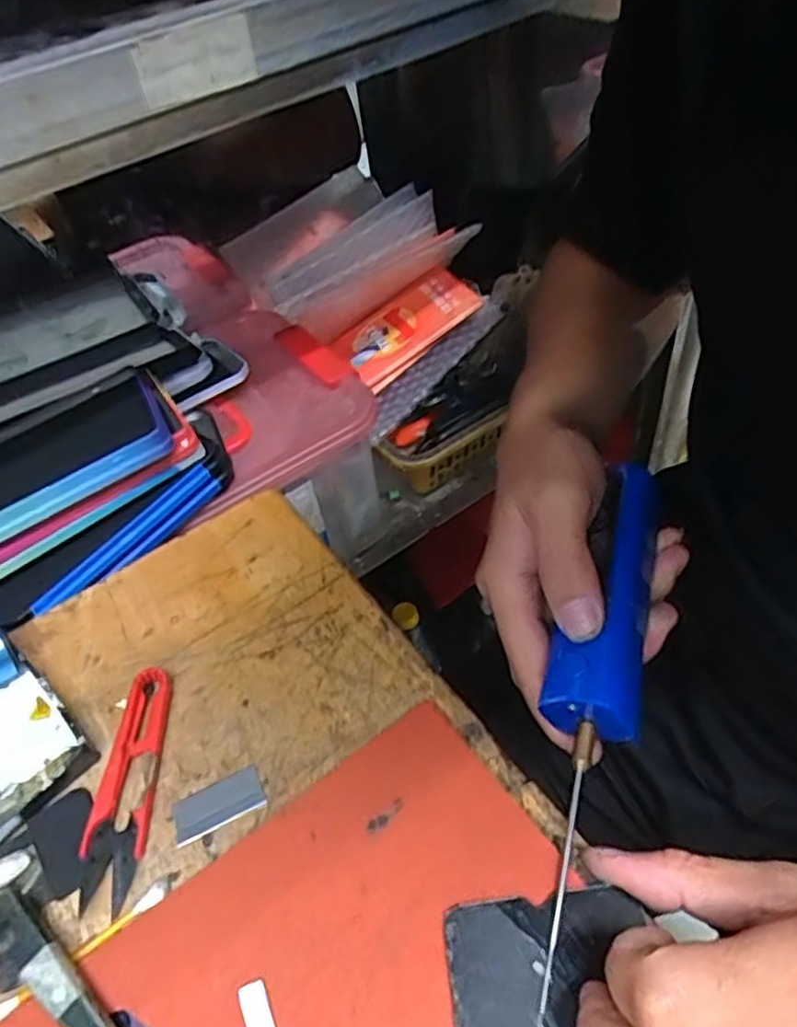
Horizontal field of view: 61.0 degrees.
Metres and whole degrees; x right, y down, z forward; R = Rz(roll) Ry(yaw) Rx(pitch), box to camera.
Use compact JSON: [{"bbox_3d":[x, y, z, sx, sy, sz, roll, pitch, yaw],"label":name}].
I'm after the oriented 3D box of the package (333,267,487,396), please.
[{"bbox_3d":[0.007,-0.176,0.629,0.127,0.016,0.075,-36,57,4],"label":"package"}]

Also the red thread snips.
[{"bbox_3d":[-0.116,0.114,0.294,0.022,0.011,0.098,-3,48,7],"label":"red thread snips"}]

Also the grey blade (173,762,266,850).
[{"bbox_3d":[-0.077,0.124,0.289,0.038,0.004,0.019,-24,49,-12],"label":"grey blade"}]

